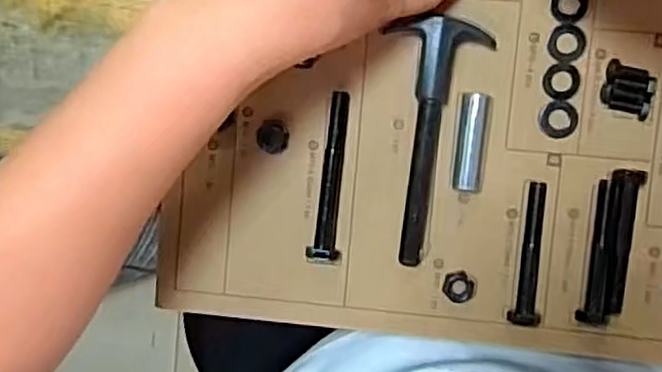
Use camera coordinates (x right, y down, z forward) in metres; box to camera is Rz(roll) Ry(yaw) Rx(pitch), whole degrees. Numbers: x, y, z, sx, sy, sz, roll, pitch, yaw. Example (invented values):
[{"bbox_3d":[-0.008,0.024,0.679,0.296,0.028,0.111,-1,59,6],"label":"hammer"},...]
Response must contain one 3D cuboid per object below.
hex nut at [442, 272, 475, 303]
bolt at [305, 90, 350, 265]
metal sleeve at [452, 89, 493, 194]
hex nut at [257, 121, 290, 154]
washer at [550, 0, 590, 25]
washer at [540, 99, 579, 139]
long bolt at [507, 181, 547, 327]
[{"bbox_3d":[0.069,0.055,0.380,0.016,0.007,0.016,13,99,4],"label":"hex nut"},{"bbox_3d":[0.002,-0.003,0.379,0.016,0.019,0.093,9,99,5],"label":"bolt"},{"bbox_3d":[0.075,-0.023,0.372,0.017,0.012,0.051,7,98,5],"label":"metal sleeve"},{"bbox_3d":[-0.032,-0.026,0.385,0.017,0.005,0.017,3,98,6],"label":"hex nut"},{"bbox_3d":[0.124,-0.094,0.365,0.019,0.004,0.021,24,100,3],"label":"washer"},{"bbox_3d":[0.121,-0.035,0.372,0.019,0.004,0.020,1,98,6],"label":"washer"},{"bbox_3d":[0.105,0.036,0.373,0.015,0.011,0.075,4,98,6],"label":"long bolt"}]

